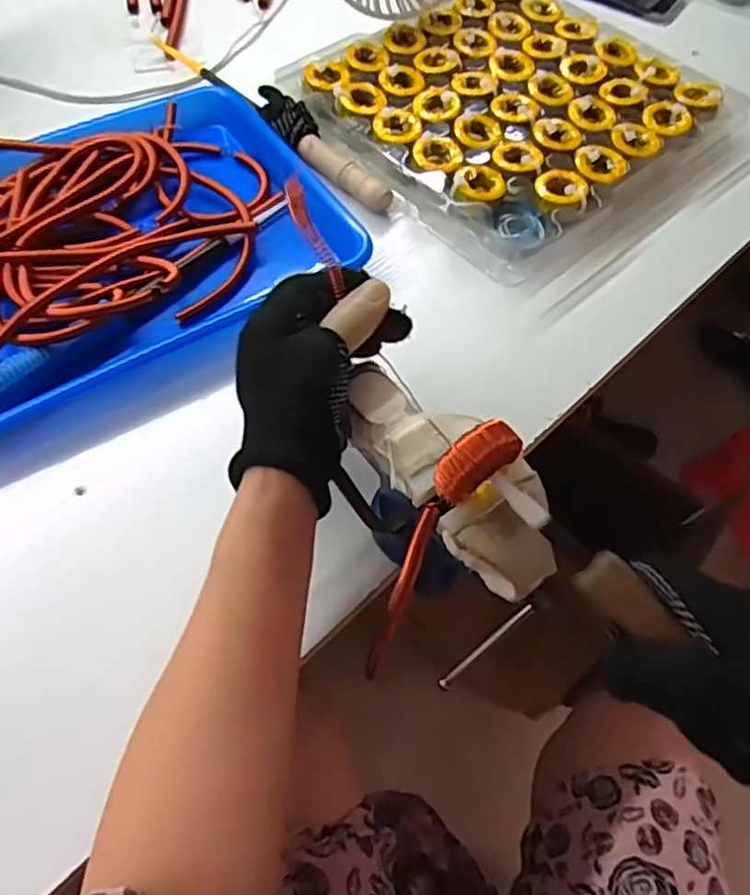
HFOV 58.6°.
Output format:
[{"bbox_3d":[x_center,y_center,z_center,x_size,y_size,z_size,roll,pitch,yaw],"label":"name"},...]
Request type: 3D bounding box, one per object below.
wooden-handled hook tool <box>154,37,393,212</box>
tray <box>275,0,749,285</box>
[{"bbox_3d":[-0.096,-0.290,0.577,0.037,0.034,0.302,-39,70,-22],"label":"wooden-handled hook tool"},{"bbox_3d":[0.118,-0.296,0.580,0.286,0.038,0.280,-36,68,-19],"label":"tray"}]

